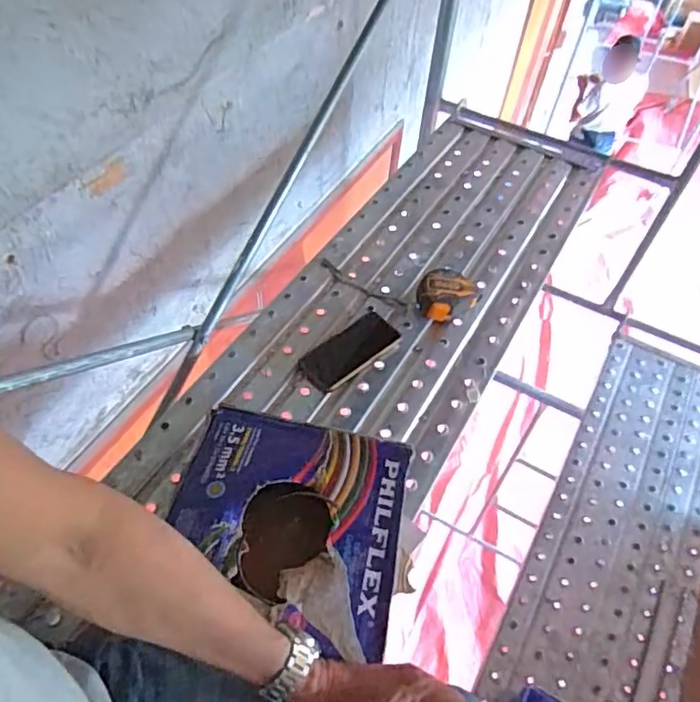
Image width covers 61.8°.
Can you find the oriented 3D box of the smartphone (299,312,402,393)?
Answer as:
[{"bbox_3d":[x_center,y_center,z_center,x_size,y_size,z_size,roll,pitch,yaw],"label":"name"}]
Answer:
[{"bbox_3d":[0.001,-0.001,0.934,0.166,0.008,0.079,-33,62,-26],"label":"smartphone"}]

